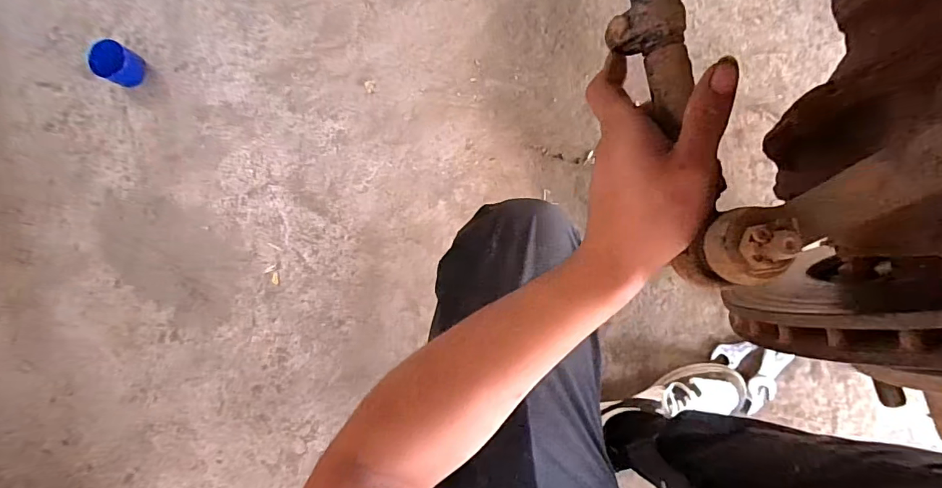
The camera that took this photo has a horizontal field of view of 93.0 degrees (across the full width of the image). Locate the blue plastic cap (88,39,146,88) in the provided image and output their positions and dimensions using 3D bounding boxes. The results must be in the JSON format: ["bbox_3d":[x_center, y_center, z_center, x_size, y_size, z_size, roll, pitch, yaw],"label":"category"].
[{"bbox_3d":[-0.596,-0.304,0.754,0.064,0.042,0.060,0,89,2],"label":"blue plastic cap"}]

